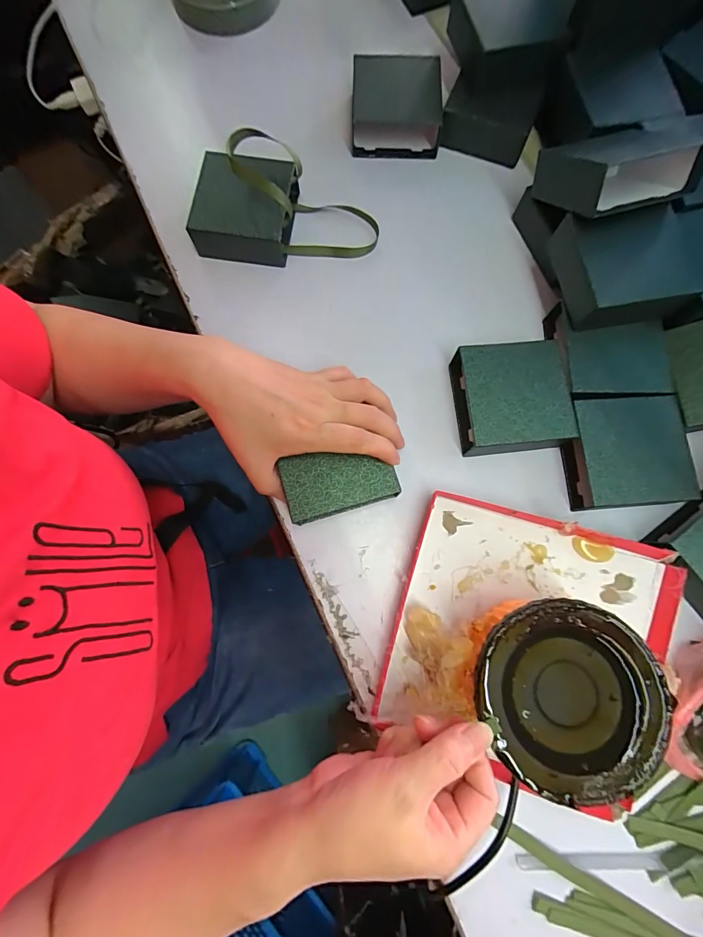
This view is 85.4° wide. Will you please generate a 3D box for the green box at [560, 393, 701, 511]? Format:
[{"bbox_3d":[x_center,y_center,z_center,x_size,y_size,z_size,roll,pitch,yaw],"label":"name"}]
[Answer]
[{"bbox_3d":[0.239,-0.014,0.337,0.091,0.038,0.095,0,79,0],"label":"green box"}]

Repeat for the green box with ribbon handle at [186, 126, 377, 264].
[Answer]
[{"bbox_3d":[-0.063,-0.253,0.371,0.175,0.064,0.092,7,79,2],"label":"green box with ribbon handle"}]

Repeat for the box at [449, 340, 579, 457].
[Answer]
[{"bbox_3d":[0.142,-0.062,0.345,0.090,0.036,0.092,-5,79,-1],"label":"box"}]

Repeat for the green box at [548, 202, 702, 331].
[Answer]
[{"bbox_3d":[0.234,-0.174,0.327,0.097,0.042,0.087,-9,79,-1],"label":"green box"}]

